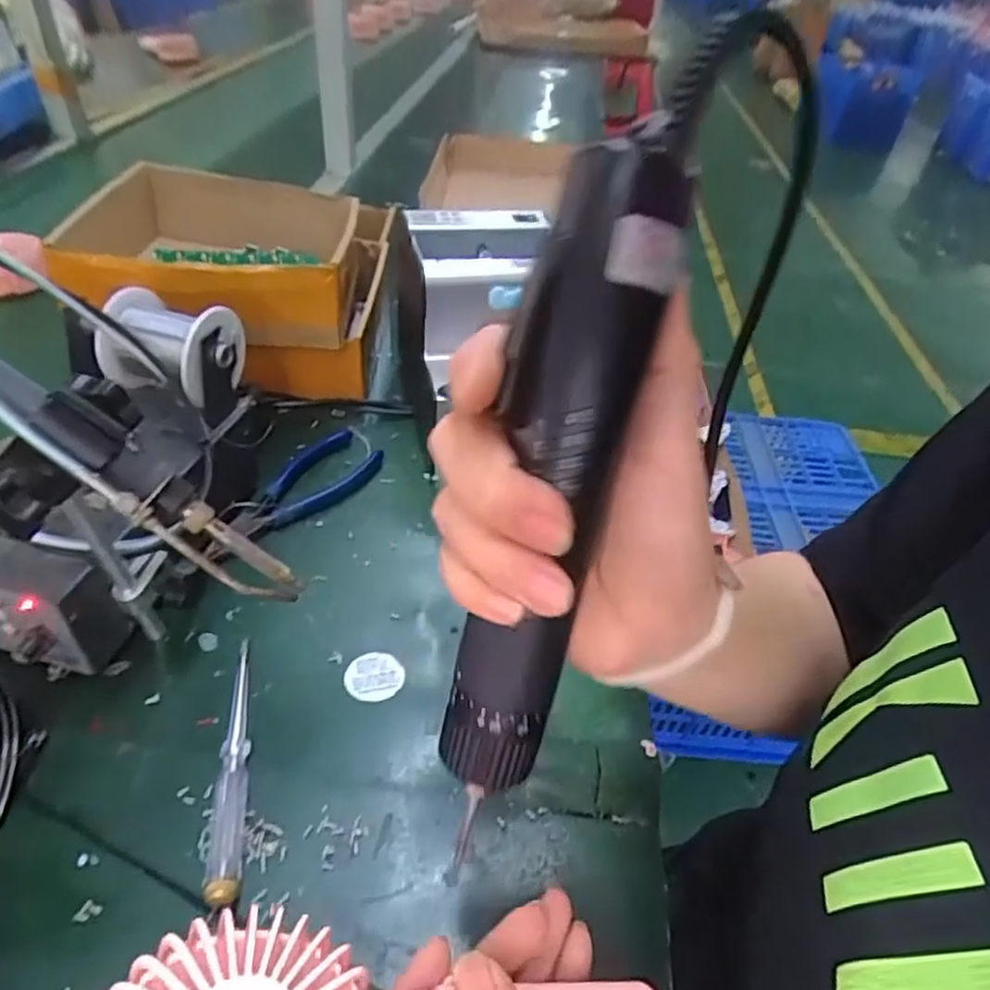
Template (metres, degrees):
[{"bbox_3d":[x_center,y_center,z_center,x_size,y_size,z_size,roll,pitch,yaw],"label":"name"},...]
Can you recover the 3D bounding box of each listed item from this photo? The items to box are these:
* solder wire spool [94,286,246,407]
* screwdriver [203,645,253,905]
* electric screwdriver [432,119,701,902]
[{"bbox_3d":[-0.209,-0.095,0.429,0.076,0.053,0.068,9,44,6],"label":"solder wire spool"},{"bbox_3d":[-0.136,0.136,0.343,0.017,0.015,0.138,-4,44,-12],"label":"screwdriver"},{"bbox_3d":[0.016,0.002,0.200,0.036,0.210,0.032,14,13,7],"label":"electric screwdriver"}]

